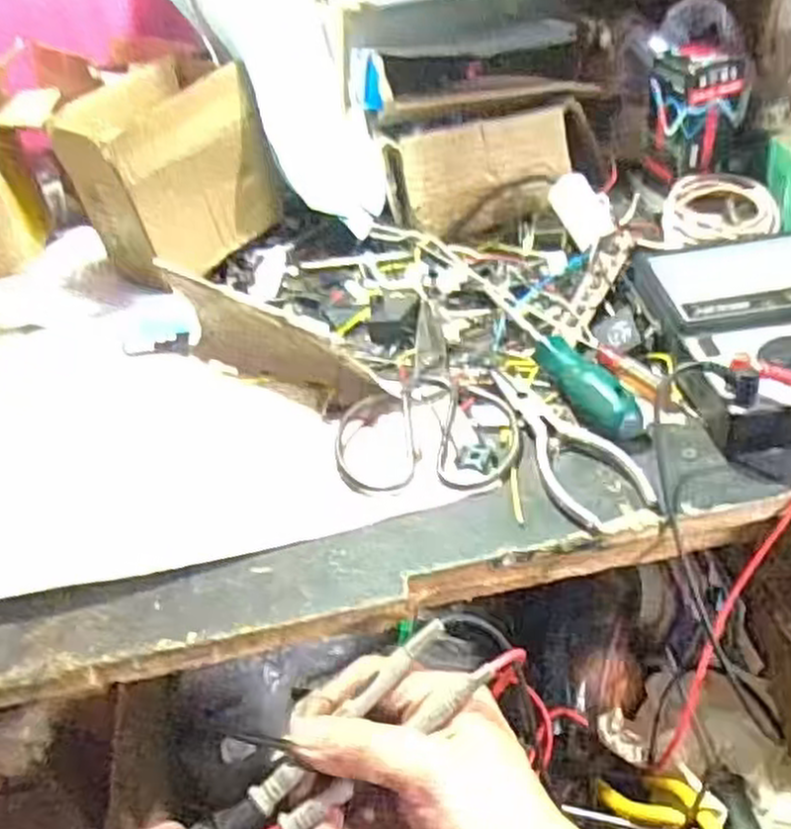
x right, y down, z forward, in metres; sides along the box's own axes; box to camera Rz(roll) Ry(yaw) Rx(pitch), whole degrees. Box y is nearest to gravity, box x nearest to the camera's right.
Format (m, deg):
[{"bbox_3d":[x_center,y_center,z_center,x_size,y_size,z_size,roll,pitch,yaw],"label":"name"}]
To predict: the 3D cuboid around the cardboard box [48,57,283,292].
[{"bbox_3d":[-0.201,-0.203,0.705,0.097,0.158,0.148,25,47,37],"label":"cardboard box"}]

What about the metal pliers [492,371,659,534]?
[{"bbox_3d":[0.096,0.013,0.476,0.047,0.010,0.144,-14,36,-10],"label":"metal pliers"}]

